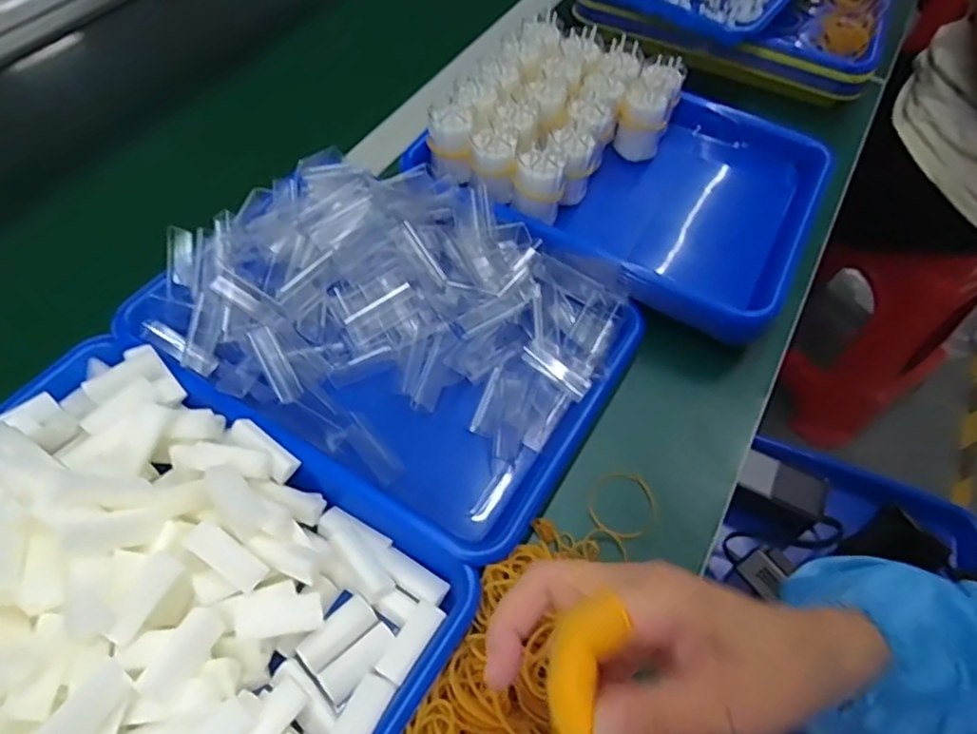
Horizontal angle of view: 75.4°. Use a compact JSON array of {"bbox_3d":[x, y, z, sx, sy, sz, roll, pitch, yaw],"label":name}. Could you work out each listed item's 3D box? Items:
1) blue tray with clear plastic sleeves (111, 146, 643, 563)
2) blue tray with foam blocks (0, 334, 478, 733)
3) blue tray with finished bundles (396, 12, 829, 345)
[{"bbox_3d":[-0.068,-0.043,0.466,0.318,0.054,0.242,30,59,16],"label":"blue tray with clear plastic sleeves"},{"bbox_3d":[-0.194,0.115,0.335,0.319,0.069,0.227,29,59,15],"label":"blue tray with foam blocks"},{"bbox_3d":[0.124,-0.178,0.567,0.310,0.098,0.249,26,59,14],"label":"blue tray with finished bundles"}]

